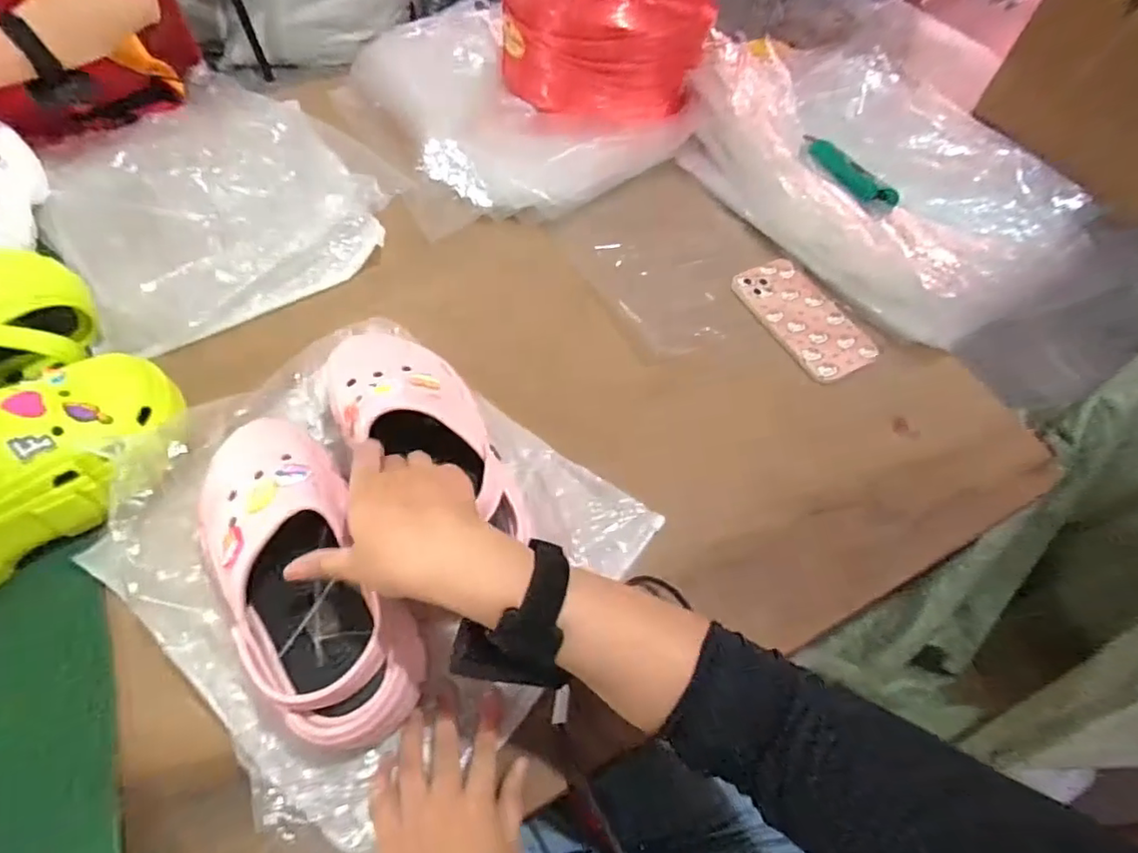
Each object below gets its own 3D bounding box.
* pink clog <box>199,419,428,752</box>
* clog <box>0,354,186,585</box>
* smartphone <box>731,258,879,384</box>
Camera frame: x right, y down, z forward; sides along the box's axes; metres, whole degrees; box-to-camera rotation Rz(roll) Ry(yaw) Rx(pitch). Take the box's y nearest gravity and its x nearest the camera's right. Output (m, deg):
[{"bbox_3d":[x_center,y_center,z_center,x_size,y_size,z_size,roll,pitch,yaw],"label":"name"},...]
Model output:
[{"bbox_3d":[-0.191,0.103,0.424,0.099,0.076,0.244,-26,73,-18],"label":"pink clog"},{"bbox_3d":[-0.440,0.029,0.462,0.244,0.131,0.114,-35,65,-22],"label":"clog"},{"bbox_3d":[0.256,-0.121,0.641,0.092,0.016,0.162,-21,60,-15],"label":"smartphone"}]

